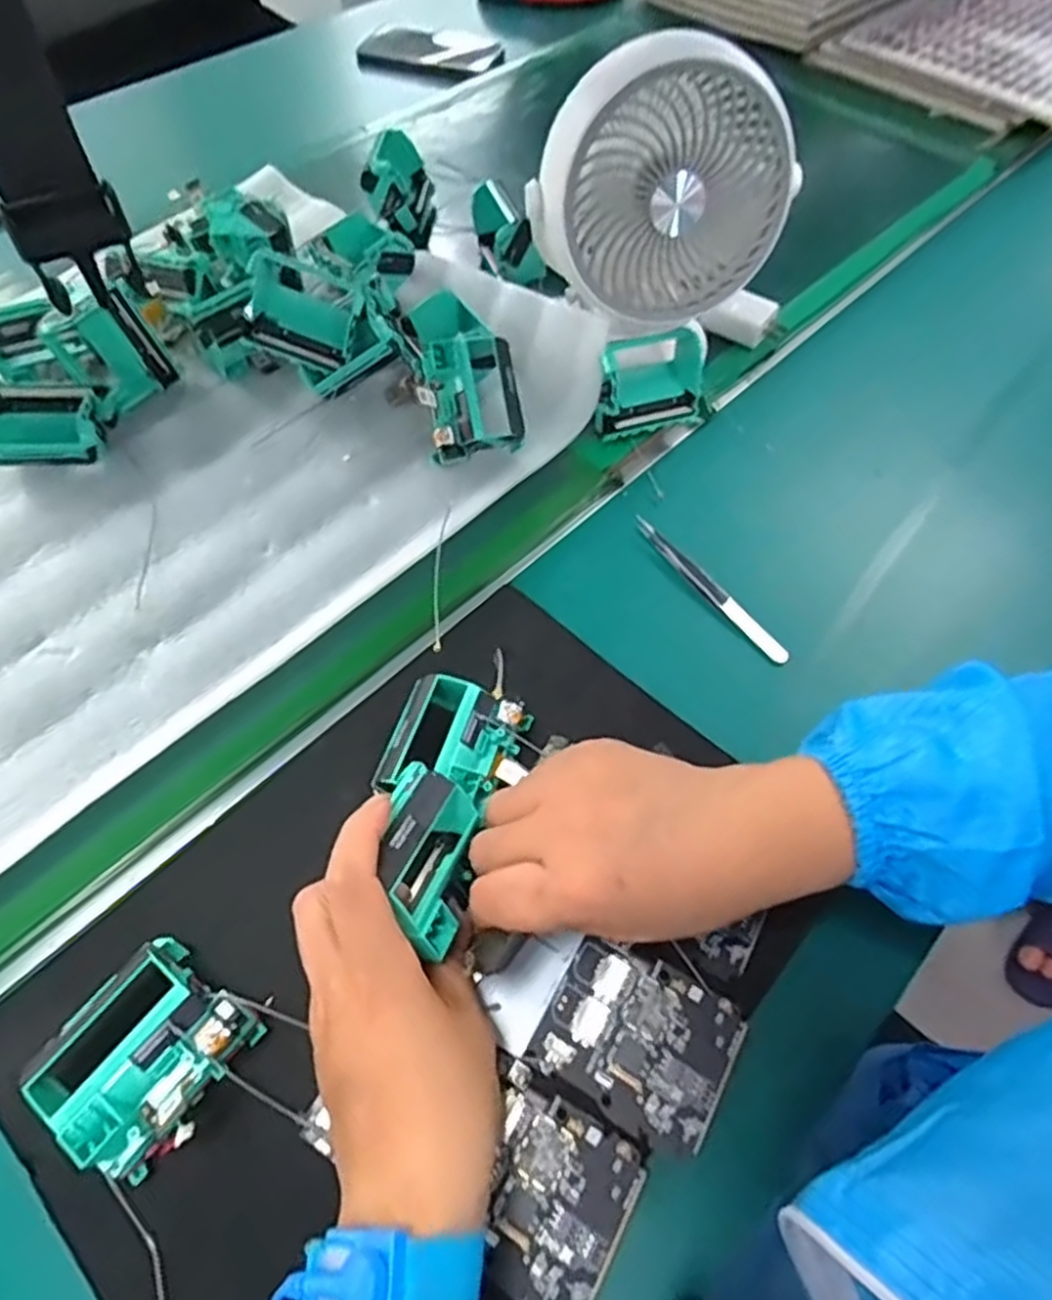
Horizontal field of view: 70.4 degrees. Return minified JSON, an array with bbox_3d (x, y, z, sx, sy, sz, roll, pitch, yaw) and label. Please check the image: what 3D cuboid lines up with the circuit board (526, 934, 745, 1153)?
[{"bbox_3d":[0.049,0.166,0.321,0.075,0.006,0.060,27,62,14],"label":"circuit board"}]

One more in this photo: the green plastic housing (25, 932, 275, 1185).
[{"bbox_3d":[-0.155,0.163,0.303,0.069,0.036,0.070,33,65,17],"label":"green plastic housing"}]

